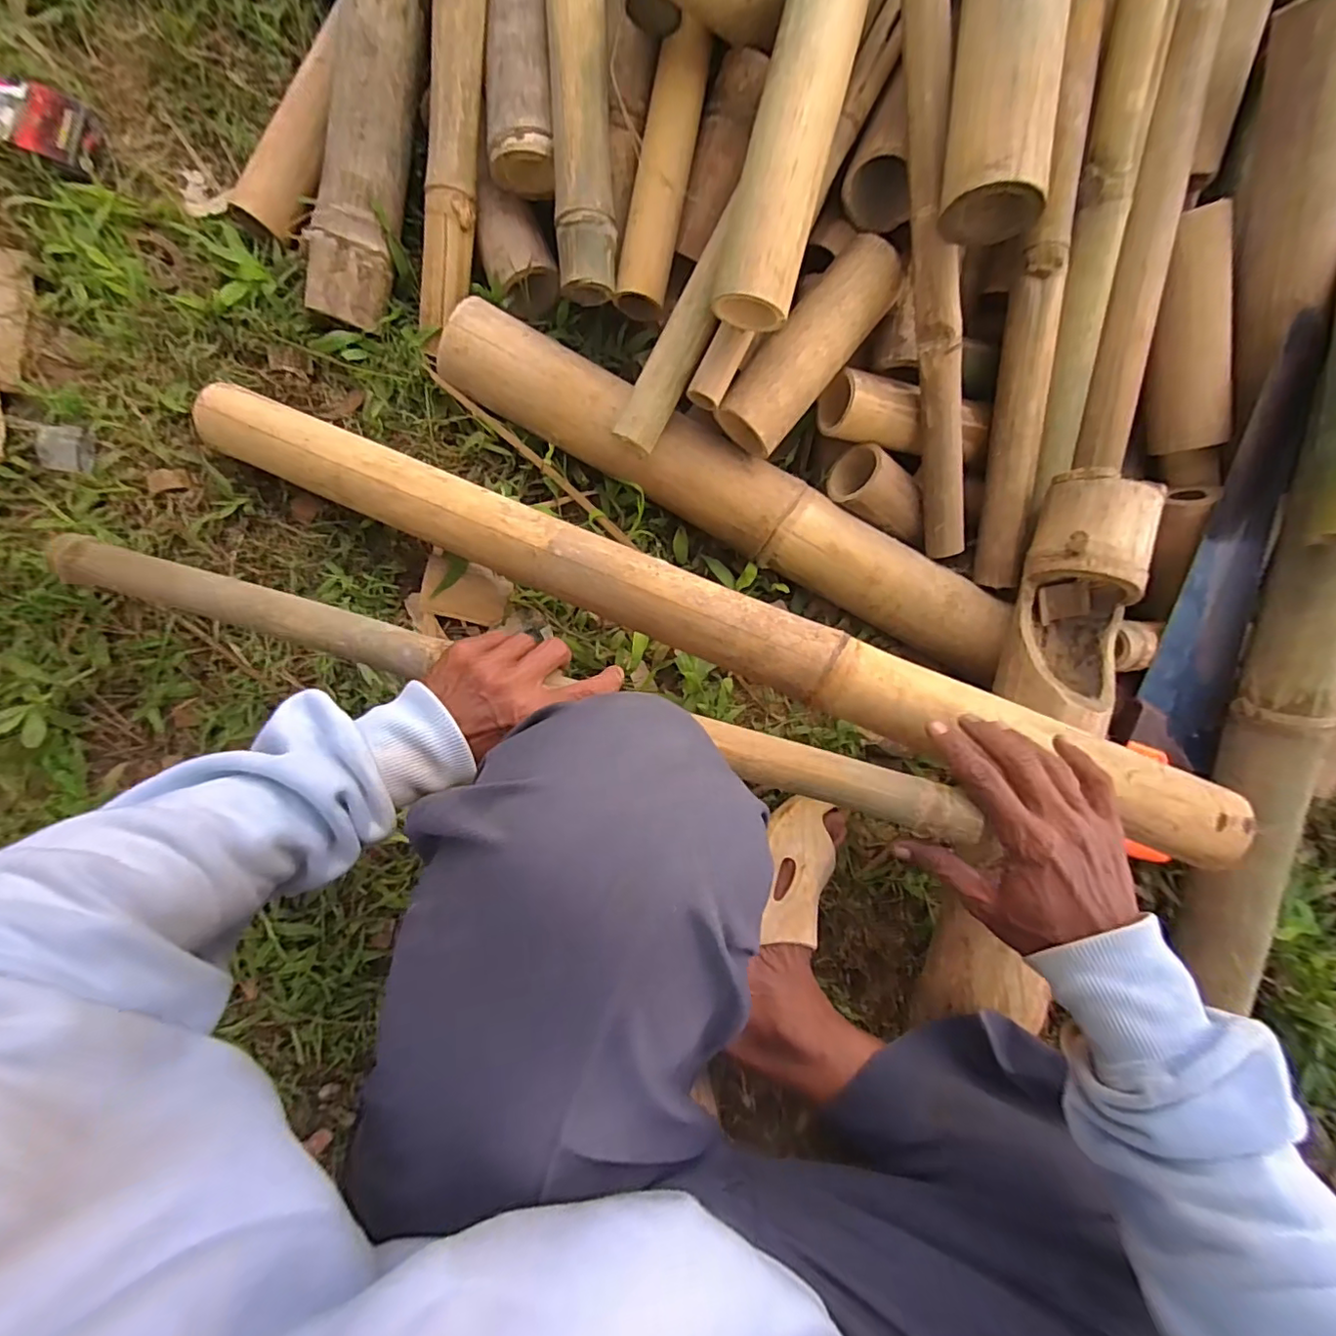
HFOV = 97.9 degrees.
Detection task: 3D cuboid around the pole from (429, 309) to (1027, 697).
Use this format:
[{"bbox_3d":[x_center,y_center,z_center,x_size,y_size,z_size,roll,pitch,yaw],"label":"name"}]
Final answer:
[{"bbox_3d":[0.069,-0.170,0.562,0.586,0.070,0.087,29,83,-2],"label":"pole"}]

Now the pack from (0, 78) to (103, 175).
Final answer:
[{"bbox_3d":[-0.582,-0.500,0.535,0.107,0.023,0.061,19,83,-4],"label":"pack"}]

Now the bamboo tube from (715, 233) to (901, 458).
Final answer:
[{"bbox_3d":[0.126,-0.285,0.516,0.065,0.055,0.189,39,98,-1],"label":"bamboo tube"}]

